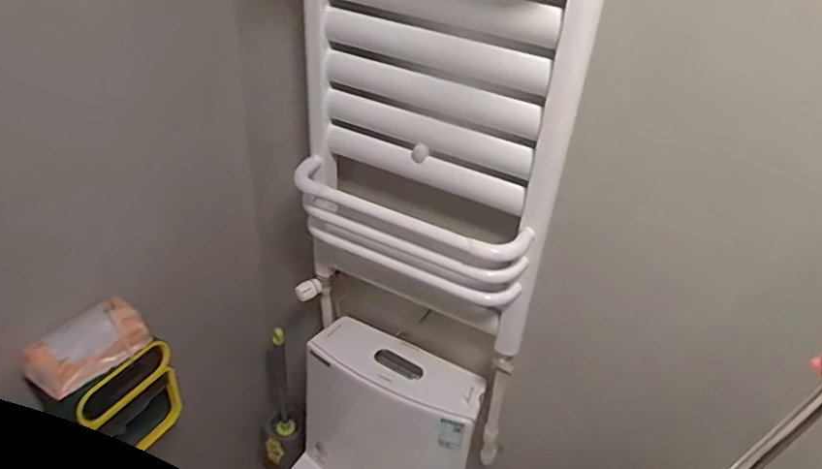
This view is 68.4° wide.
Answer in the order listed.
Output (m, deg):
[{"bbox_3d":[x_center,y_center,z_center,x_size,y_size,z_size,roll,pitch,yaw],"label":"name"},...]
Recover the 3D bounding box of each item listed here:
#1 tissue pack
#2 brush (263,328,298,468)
[{"bbox_3d":[-0.497,0.173,0.929,0.063,0.080,0.163,30,43,30],"label":"tissue pack"},{"bbox_3d":[-0.336,0.387,1.498,0.083,0.470,0.103,-5,37,-14],"label":"brush"}]

